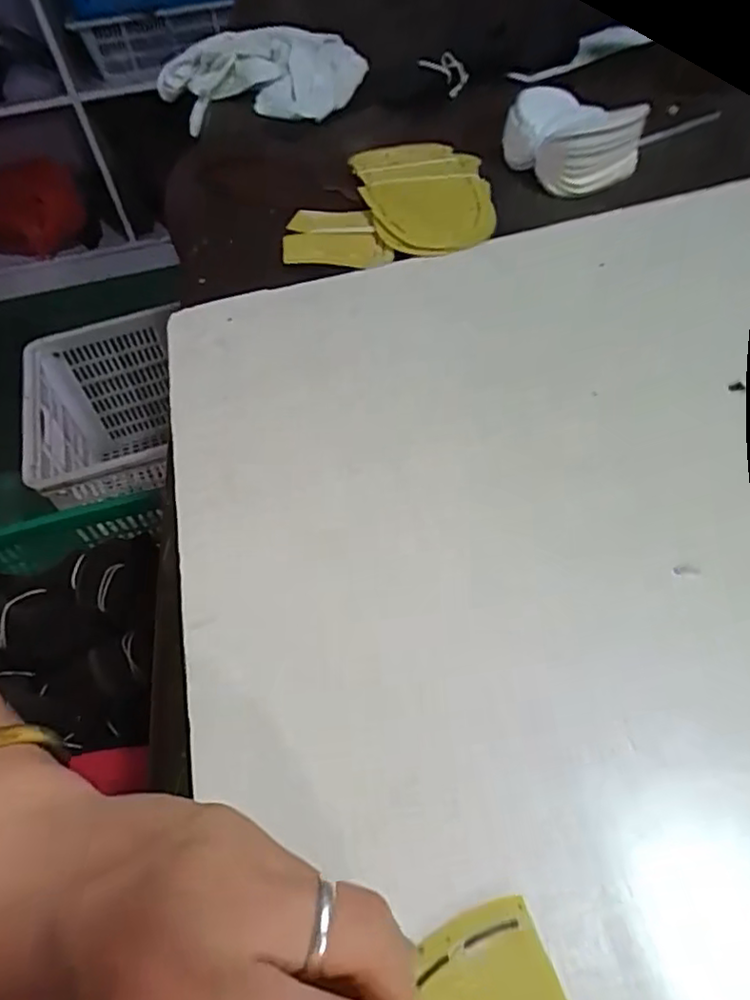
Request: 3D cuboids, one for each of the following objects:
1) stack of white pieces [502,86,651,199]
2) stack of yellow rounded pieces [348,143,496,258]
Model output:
[{"bbox_3d":[0.170,-0.303,0.501,0.090,0.051,0.093,-19,52,-9],"label":"stack of white pieces"},{"bbox_3d":[0.044,-0.253,0.491,0.106,0.019,0.169,-12,52,-3],"label":"stack of yellow rounded pieces"}]

